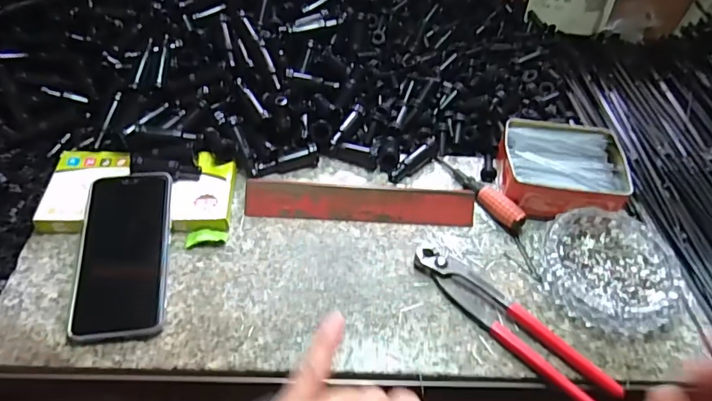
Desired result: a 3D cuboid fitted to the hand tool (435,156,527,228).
[{"bbox_3d":[0.126,-0.015,0.529,0.017,0.022,0.124,-26,56,-24],"label":"hand tool"}]

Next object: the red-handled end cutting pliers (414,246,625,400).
[{"bbox_3d":[0.134,0.101,0.436,0.045,0.018,0.194,-34,60,-29],"label":"red-handled end cutting pliers"}]

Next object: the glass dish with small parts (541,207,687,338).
[{"bbox_3d":[0.233,0.063,0.467,0.118,0.027,0.122,2,49,-3],"label":"glass dish with small parts"}]

